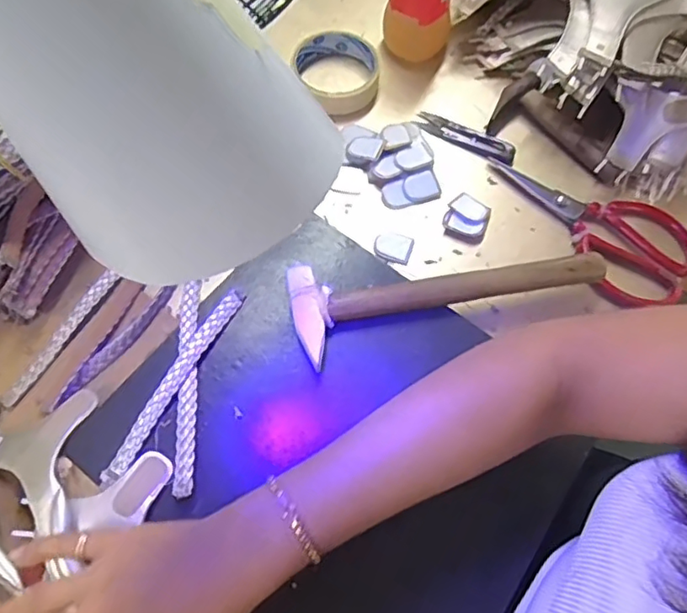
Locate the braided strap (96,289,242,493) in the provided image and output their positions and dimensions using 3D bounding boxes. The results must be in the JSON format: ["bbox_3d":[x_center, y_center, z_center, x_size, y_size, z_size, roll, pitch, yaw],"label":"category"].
[{"bbox_3d":[-0.124,0.055,0.430,0.015,0.006,0.165,27,69,10],"label":"braided strap"}]

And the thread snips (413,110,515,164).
[{"bbox_3d":[0.116,-0.164,0.558,0.099,0.009,0.021,28,70,10],"label":"thread snips"}]

